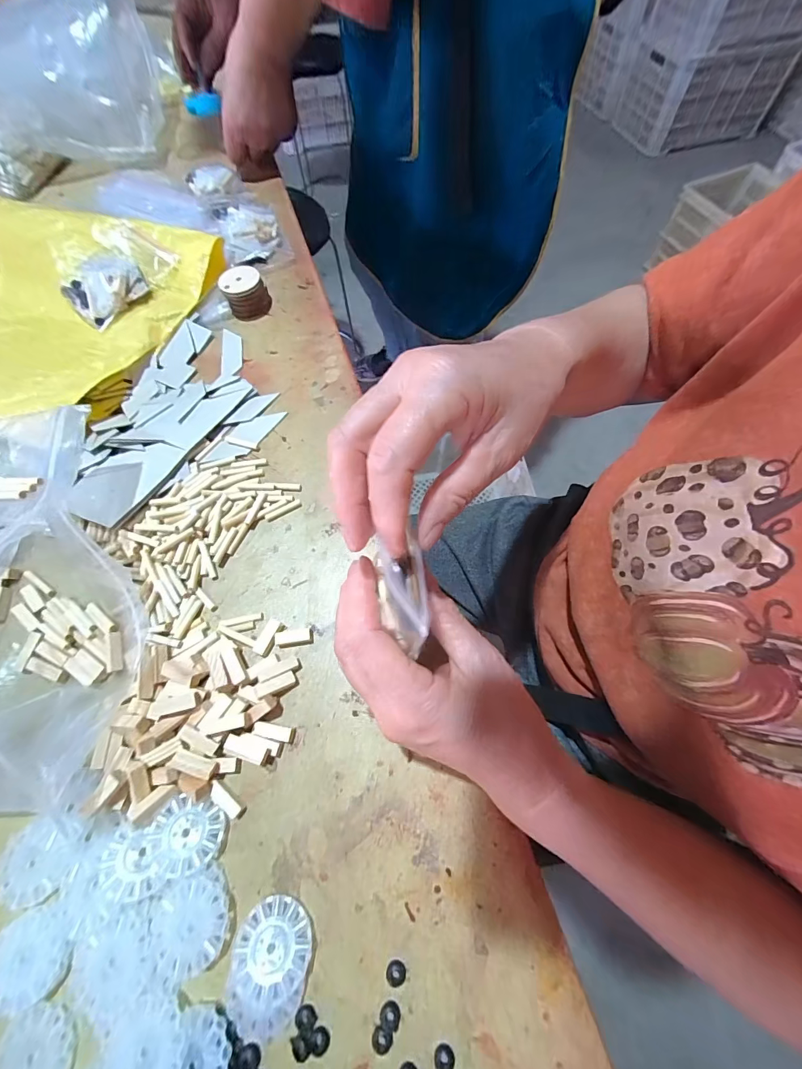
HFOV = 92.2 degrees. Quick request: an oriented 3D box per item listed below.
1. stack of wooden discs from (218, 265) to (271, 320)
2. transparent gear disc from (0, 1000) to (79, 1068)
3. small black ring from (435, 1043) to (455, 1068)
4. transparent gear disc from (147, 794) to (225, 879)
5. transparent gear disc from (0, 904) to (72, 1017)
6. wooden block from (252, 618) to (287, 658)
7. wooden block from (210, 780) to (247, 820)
[{"bbox_3d":[-0.164,-0.255,0.406,0.042,0.033,0.034,-10,66,-2],"label":"stack of wooden discs"},{"bbox_3d":[-0.189,0.268,0.195,0.048,0.004,0.039,-31,69,-11],"label":"transparent gear disc"},{"bbox_3d":[0.021,0.256,0.187,0.010,0.004,0.010,7,67,5],"label":"small black ring"},{"bbox_3d":[-0.125,0.175,0.223,0.039,0.004,0.034,17,52,0],"label":"transparent gear disc"},{"bbox_3d":[-0.200,0.226,0.206,0.047,0.005,0.039,-11,64,-1],"label":"transparent gear disc"},{"bbox_3d":[-0.092,0.073,0.272,0.013,0.007,0.025,26,70,13],"label":"wooden block"},{"bbox_3d":[-0.106,0.162,0.234,0.025,0.007,0.008,35,72,16],"label":"wooden block"}]

